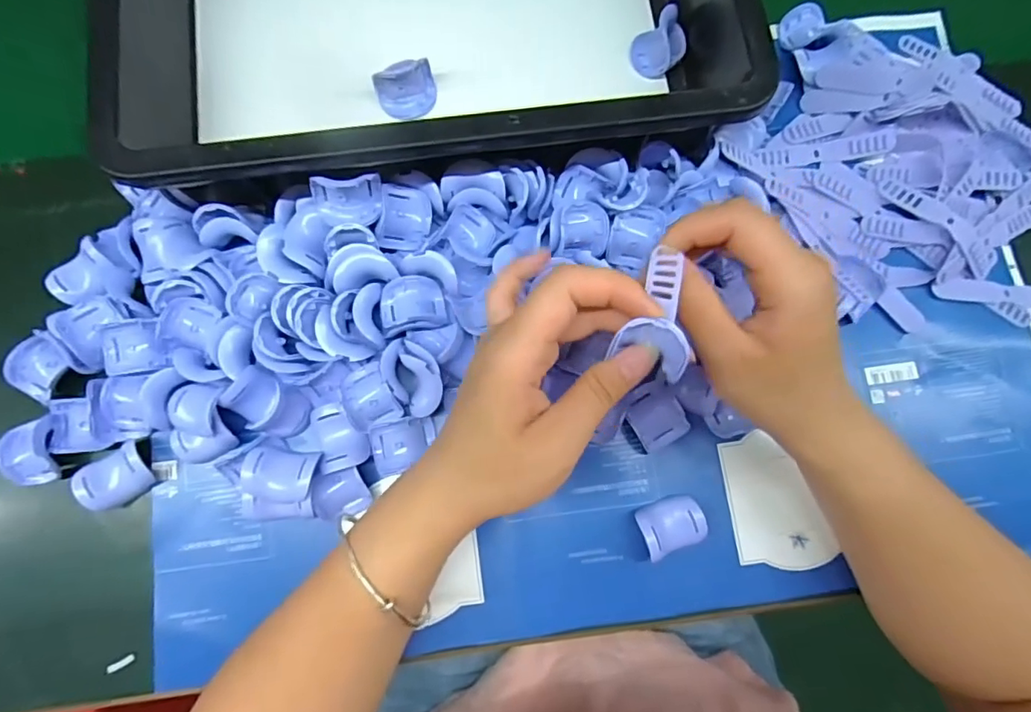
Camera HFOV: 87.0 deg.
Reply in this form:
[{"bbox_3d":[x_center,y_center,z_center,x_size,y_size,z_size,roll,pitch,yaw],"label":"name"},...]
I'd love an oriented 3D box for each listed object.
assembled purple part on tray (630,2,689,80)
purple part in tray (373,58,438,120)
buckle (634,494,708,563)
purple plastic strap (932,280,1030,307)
[{"bbox_3d":[0.094,-0.204,0.354,0.033,0.026,0.034,0,79,-1],"label":"assembled purple part on tray"},{"bbox_3d":[-0.068,-0.166,0.341,0.036,0.025,0.023,-16,80,-4],"label":"purple part in tray"},{"bbox_3d":[0.088,0.095,0.310,0.037,0.019,0.027,-18,80,-5],"label":"buckle"},{"bbox_3d":[0.305,-0.040,0.340,0.086,0.006,0.015,8,79,0],"label":"purple plastic strap"}]

